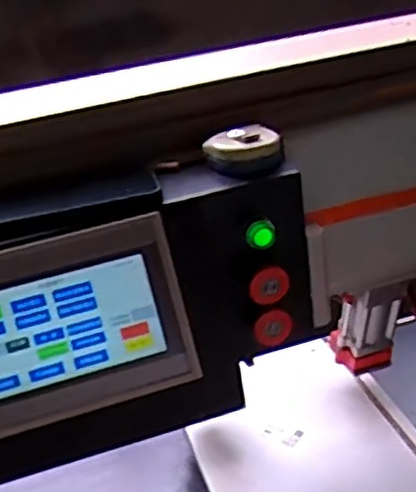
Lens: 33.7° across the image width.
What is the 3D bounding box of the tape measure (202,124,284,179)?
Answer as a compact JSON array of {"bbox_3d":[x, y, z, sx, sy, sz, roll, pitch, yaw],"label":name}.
[{"bbox_3d":[0.034,-0.093,0.663,0.072,0.030,0.081,-7,29,2],"label":"tape measure"}]

